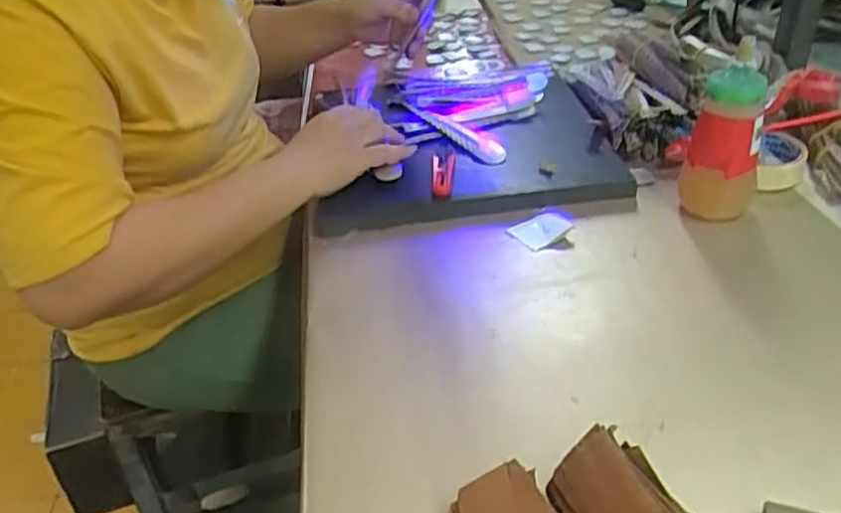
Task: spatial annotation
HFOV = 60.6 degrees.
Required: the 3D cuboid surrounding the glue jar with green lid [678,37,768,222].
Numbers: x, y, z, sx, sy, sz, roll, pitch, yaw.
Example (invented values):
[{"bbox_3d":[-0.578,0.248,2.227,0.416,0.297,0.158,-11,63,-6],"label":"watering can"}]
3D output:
[{"bbox_3d":[0.264,-0.100,0.625,0.052,0.144,0.052,-15,36,-14],"label":"glue jar with green lid"}]

